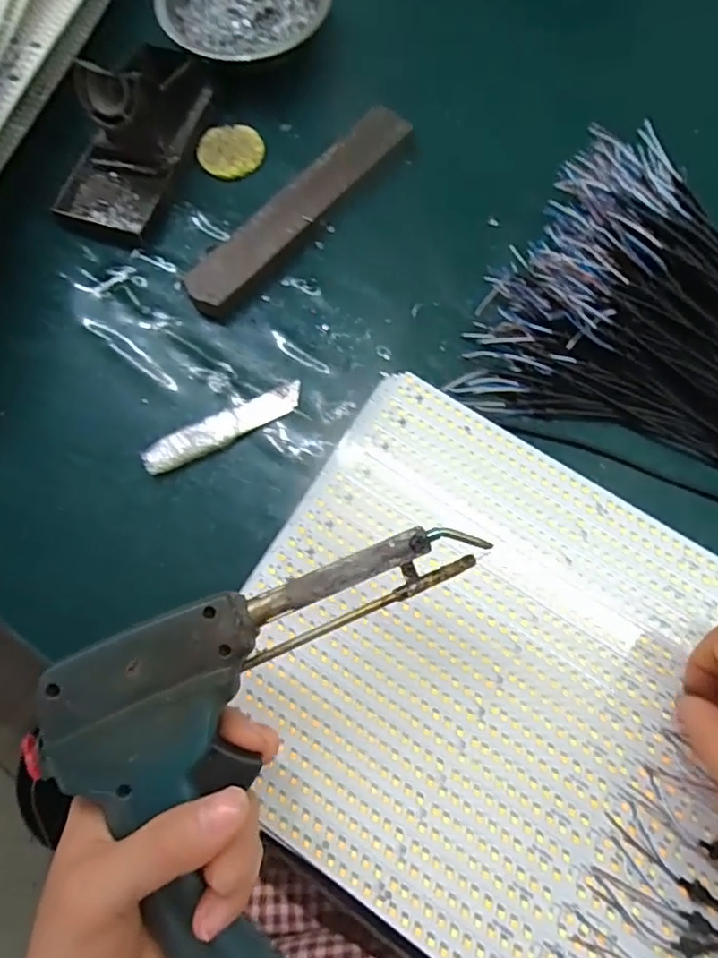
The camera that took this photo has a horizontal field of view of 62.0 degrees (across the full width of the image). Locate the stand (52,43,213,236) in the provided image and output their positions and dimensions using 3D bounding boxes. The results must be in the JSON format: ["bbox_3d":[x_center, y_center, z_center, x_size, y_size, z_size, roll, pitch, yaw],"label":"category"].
[{"bbox_3d":[-0.160,-0.242,0.413,0.074,0.067,0.138,15,74,5],"label":"stand"}]

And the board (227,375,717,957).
[{"bbox_3d":[0.134,0.137,0.285,0.415,0.033,0.237,32,70,13],"label":"board"}]

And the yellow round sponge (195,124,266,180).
[{"bbox_3d":[-0.094,-0.240,0.440,0.046,0.010,0.045,0,73,1],"label":"yellow round sponge"}]

